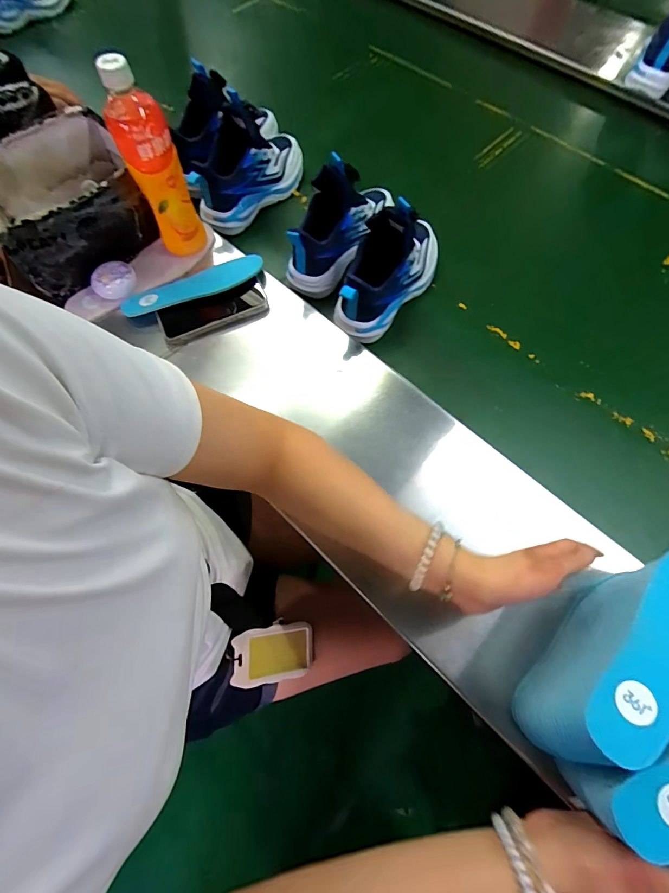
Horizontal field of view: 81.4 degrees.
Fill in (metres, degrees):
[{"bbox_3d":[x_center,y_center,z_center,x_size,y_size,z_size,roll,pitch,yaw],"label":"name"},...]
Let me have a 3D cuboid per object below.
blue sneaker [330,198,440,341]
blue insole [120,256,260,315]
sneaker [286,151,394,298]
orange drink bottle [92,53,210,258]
[{"bbox_3d":[0.078,-0.254,0.536,0.076,0.151,0.206,36,74,15],"label":"blue sneaker"},{"bbox_3d":[-0.201,-0.228,0.555,0.203,0.014,0.062,-24,69,-7],"label":"blue insole"},{"bbox_3d":[0.009,-0.339,0.561,0.072,0.130,0.218,28,72,12],"label":"sneaker"},{"bbox_3d":[-0.231,-0.356,0.501,0.064,0.211,0.056,-24,69,-7],"label":"orange drink bottle"}]

